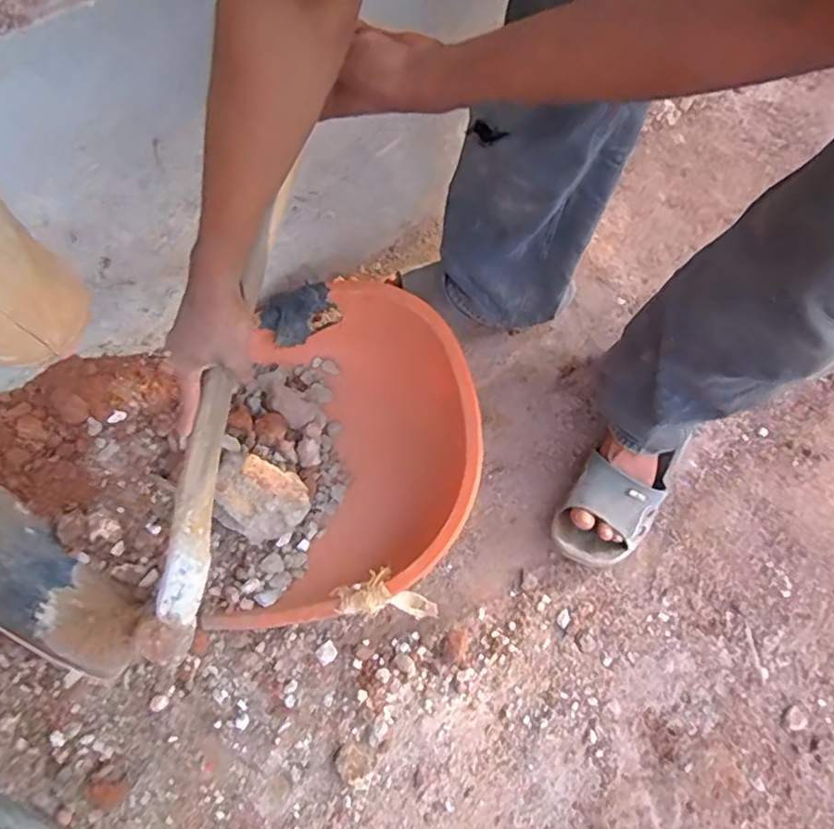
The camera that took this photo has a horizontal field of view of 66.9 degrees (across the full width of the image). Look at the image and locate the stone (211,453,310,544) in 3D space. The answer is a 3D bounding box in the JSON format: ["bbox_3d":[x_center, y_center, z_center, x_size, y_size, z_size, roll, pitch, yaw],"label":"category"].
[{"bbox_3d":[-0.199,0.106,0.795,0.117,0.063,0.095,29,71,8],"label":"stone"}]

